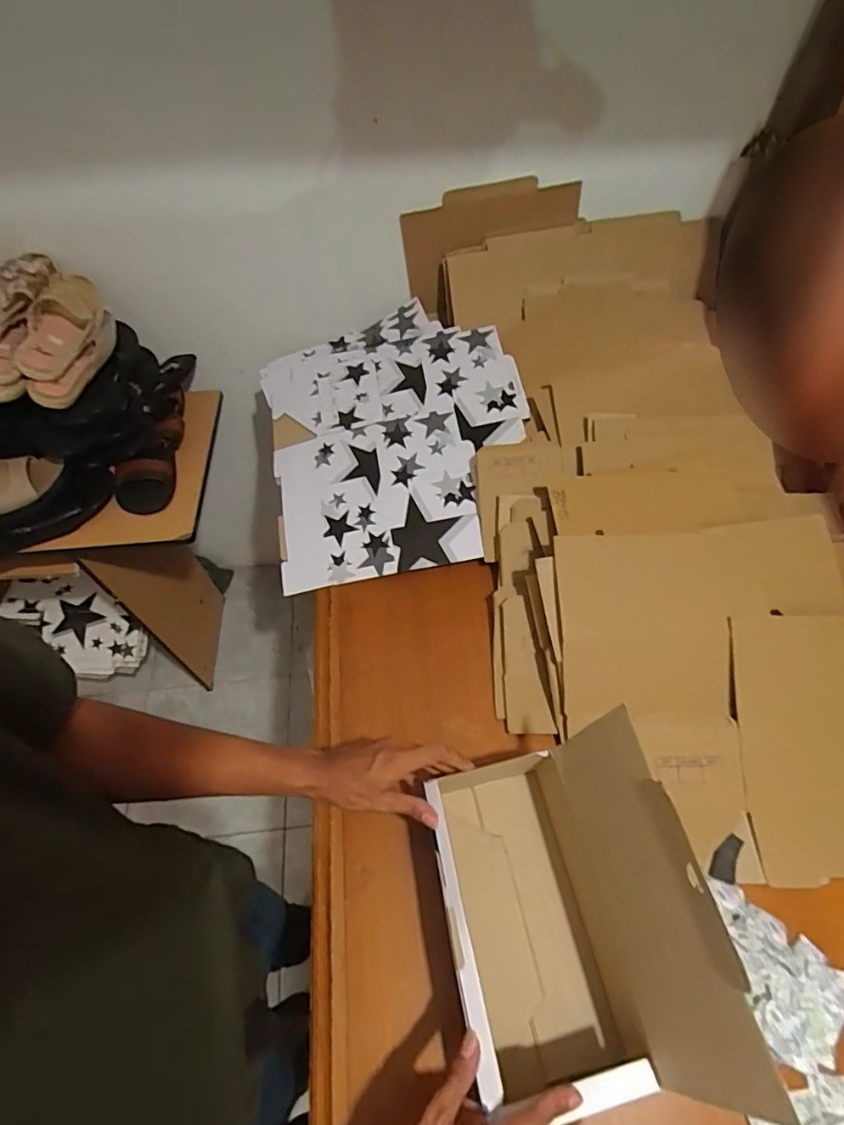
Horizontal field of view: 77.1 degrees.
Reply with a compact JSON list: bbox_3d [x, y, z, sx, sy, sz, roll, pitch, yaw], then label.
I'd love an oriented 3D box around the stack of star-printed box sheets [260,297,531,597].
[{"bbox_3d":[-0.047,-0.235,0.937,0.449,0.053,0.552,-13,68,2],"label":"stack of star-printed box sheets"}]

